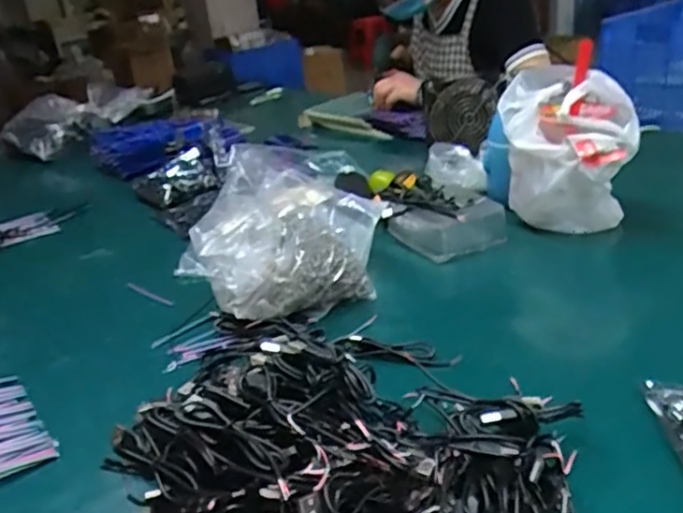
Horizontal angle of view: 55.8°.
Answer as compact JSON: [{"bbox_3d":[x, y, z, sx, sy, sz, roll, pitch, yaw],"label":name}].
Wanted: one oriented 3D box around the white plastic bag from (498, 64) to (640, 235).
[{"bbox_3d":[0.261,-0.115,0.760,0.138,0.178,0.107,-2,25,12],"label":"white plastic bag"}]

